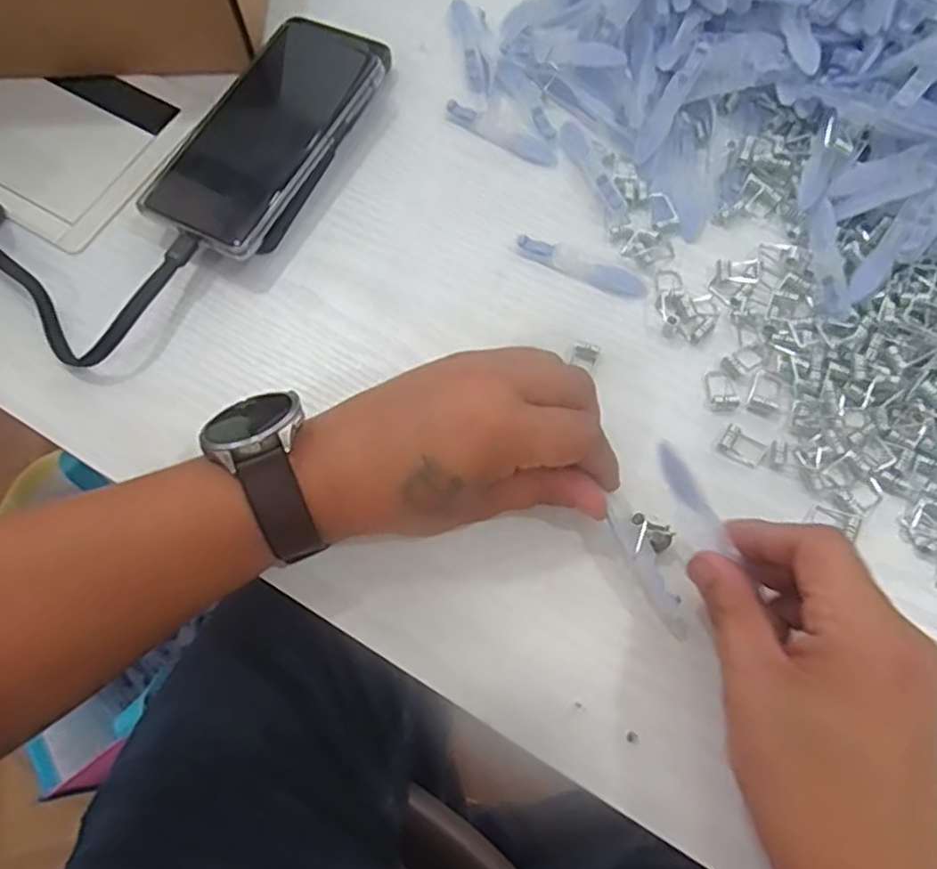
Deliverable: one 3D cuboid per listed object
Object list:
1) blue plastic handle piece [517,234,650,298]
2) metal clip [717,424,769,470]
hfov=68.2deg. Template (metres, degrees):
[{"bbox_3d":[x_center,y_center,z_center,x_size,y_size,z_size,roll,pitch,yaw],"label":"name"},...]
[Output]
[{"bbox_3d":[0.065,-0.096,0.396,0.077,0.006,0.015,22,73,9],"label":"blue plastic handle piece"},{"bbox_3d":[0.140,0.007,0.352,0.023,0.004,0.015,35,75,13],"label":"metal clip"}]

